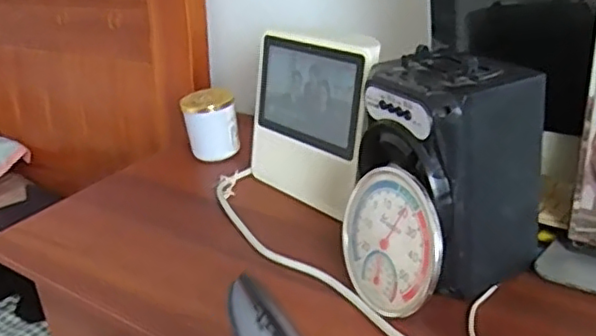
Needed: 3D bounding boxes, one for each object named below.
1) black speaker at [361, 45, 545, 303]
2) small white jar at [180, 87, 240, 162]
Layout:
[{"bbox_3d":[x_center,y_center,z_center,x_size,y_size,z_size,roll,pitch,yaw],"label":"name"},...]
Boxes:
[{"bbox_3d":[0.131,-0.001,0.562,0.108,0.184,0.131,-21,29,-27],"label":"black speaker"},{"bbox_3d":[-0.120,-0.058,0.882,0.071,0.089,0.066,-12,26,-10],"label":"small white jar"}]

